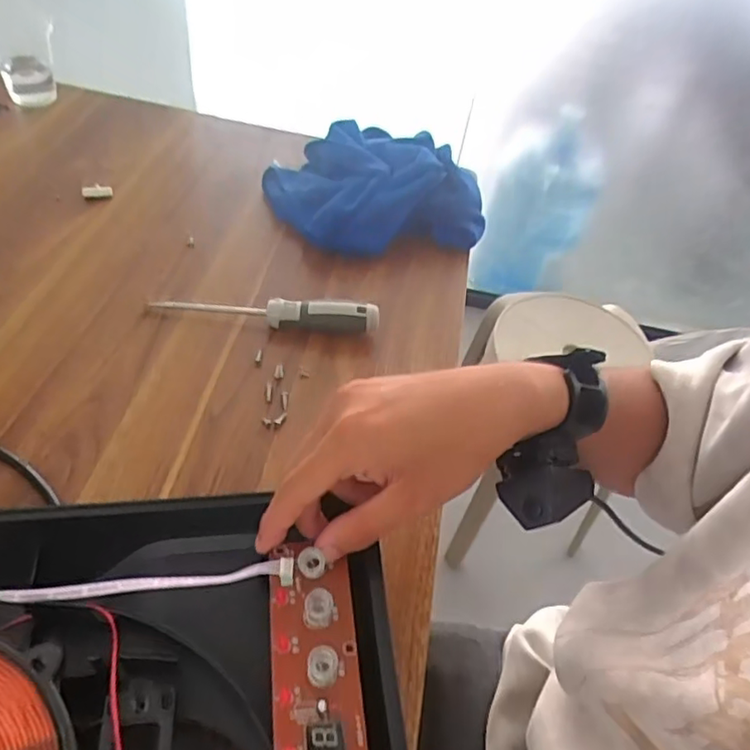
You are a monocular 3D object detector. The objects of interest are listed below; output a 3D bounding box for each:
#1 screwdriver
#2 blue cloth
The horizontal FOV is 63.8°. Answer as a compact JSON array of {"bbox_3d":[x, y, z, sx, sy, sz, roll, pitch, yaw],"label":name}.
[{"bbox_3d":[-0.086,-0.051,0.482,0.177,0.027,0.018,7,48,-3],"label":"screwdriver"},{"bbox_3d":[-0.001,-0.188,0.596,0.202,0.066,0.163,-6,50,-15],"label":"blue cloth"}]

